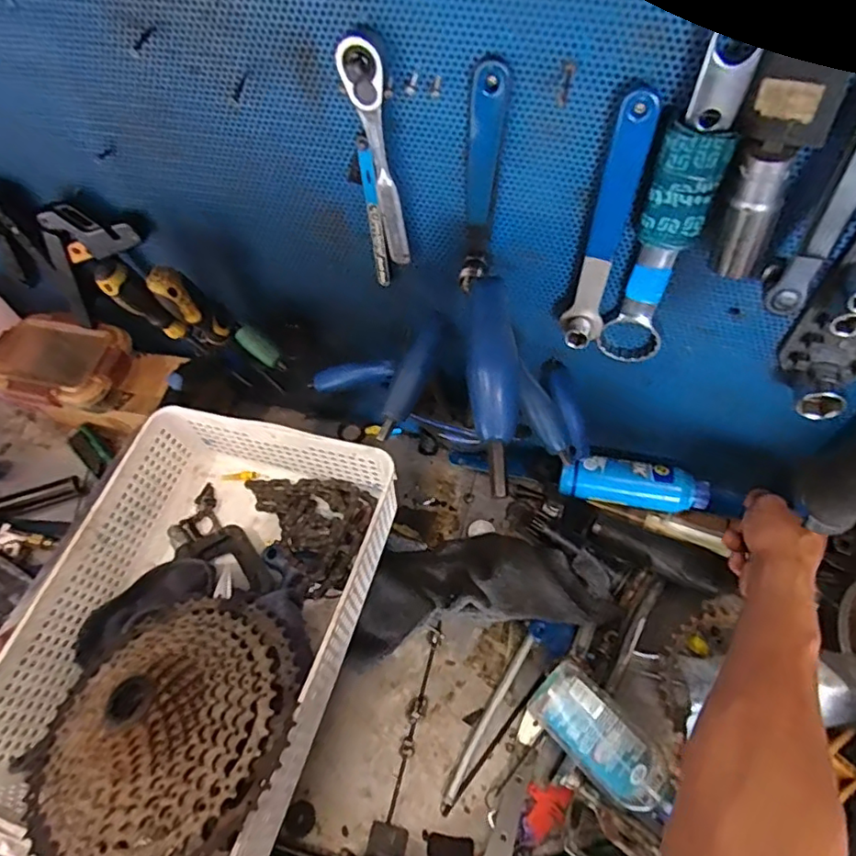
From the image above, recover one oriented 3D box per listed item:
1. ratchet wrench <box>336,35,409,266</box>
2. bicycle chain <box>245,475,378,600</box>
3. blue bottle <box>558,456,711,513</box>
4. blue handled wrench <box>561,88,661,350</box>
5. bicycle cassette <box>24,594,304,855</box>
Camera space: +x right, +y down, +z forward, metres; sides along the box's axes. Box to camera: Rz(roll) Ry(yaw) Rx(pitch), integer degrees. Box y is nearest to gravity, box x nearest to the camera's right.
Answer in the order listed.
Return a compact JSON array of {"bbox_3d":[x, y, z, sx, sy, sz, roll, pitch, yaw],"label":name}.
[{"bbox_3d":[-0.036,-0.186,0.416,0.033,0.166,0.013,-17,57,-9],"label":"ratchet wrench"},{"bbox_3d":[-0.100,0.080,0.546,0.090,0.034,0.149,-30,60,-17],"label":"bicycle chain"},{"bbox_3d":[0.220,0.062,0.624,0.149,0.043,0.040,10,57,9],"label":"blue bottle"},{"bbox_3d":[0.123,-0.129,0.401,0.027,0.184,0.026,19,59,14],"label":"blue handled wrench"},{"bbox_3d":[-0.185,0.196,0.394,0.189,0.046,0.189,3,46,20],"label":"bicycle cassette"}]

